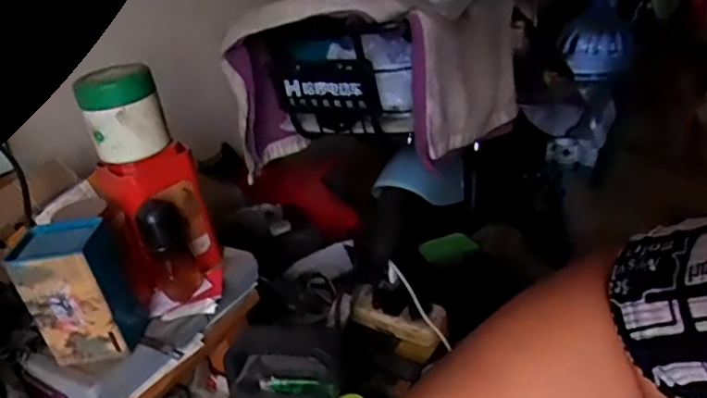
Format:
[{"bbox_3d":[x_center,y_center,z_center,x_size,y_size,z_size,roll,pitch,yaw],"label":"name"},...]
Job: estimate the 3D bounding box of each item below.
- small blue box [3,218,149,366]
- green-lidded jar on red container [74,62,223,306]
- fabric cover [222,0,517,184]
[{"bbox_3d":[-0.258,0.086,0.557,0.079,0.122,0.071,-7,25,-3],"label":"small blue box"},{"bbox_3d":[-0.211,-0.011,0.612,0.106,0.235,0.092,-10,25,-8],"label":"green-lidded jar on red container"},{"bbox_3d":[0.026,-0.196,0.843,0.341,0.242,0.300,10,29,31],"label":"fabric cover"}]

